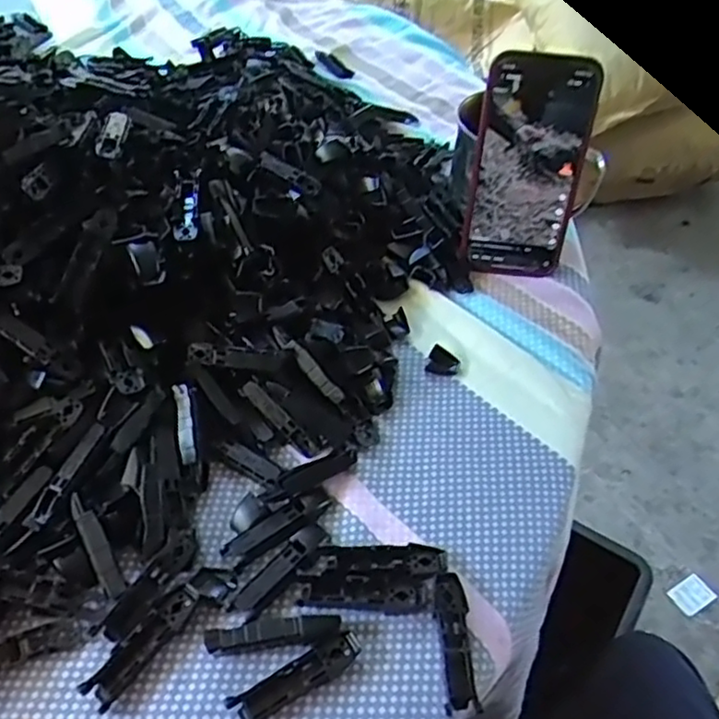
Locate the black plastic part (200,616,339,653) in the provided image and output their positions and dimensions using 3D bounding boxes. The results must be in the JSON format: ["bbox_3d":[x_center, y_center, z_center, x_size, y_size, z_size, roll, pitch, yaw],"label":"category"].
[{"bbox_3d":[-0.044,0.143,0.358,0.068,0.017,0.012,-6,49,-7],"label":"black plastic part"}]

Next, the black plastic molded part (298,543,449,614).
[{"bbox_3d":[0.008,0.119,0.381,0.080,0.015,0.034,0,49,-2],"label":"black plastic molded part"}]

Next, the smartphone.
[{"bbox_3d":[0.121,-0.135,0.502,0.075,0.157,0.015,8,34,4],"label":"smartphone"}]

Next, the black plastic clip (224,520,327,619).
[{"bbox_3d":[-0.043,0.112,0.382,0.019,0.010,0.066,32,55,23],"label":"black plastic clip"}]

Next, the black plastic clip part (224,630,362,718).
[{"bbox_3d":[-0.030,0.160,0.349,0.070,0.009,0.017,-23,54,-21],"label":"black plastic clip part"}]

